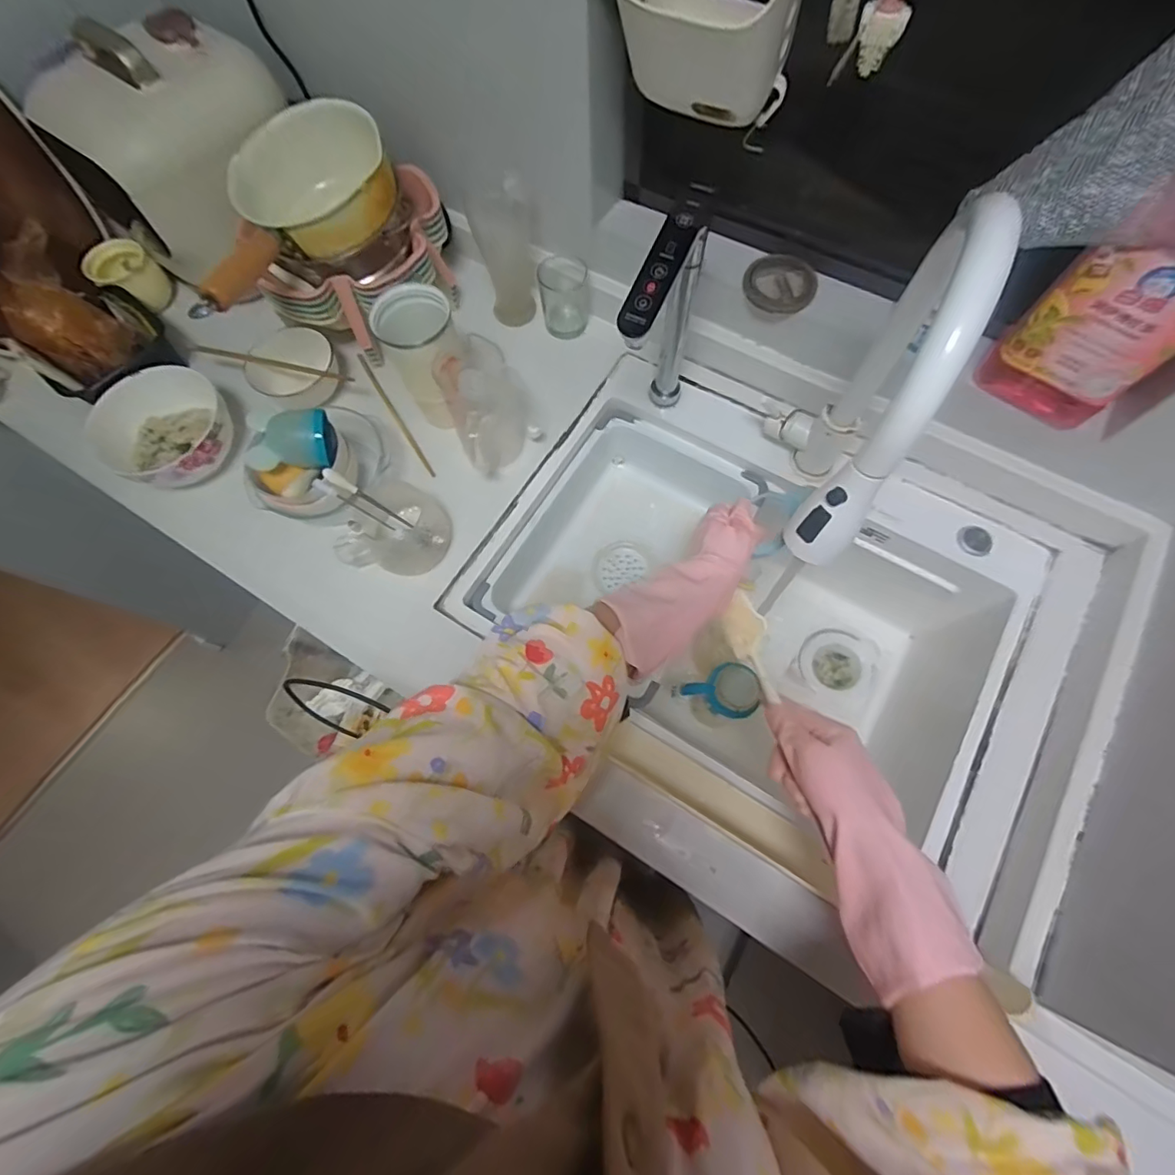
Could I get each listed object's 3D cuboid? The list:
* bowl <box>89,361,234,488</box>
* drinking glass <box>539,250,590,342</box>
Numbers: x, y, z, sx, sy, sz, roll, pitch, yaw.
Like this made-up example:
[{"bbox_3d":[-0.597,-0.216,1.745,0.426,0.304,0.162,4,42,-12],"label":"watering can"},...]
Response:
[{"bbox_3d":[-0.525,-0.201,0.656,0.135,0.062,0.149,32,75,12],"label":"bowl"},{"bbox_3d":[-0.031,-0.410,0.740,0.065,0.093,0.060,-2,71,2],"label":"drinking glass"}]

